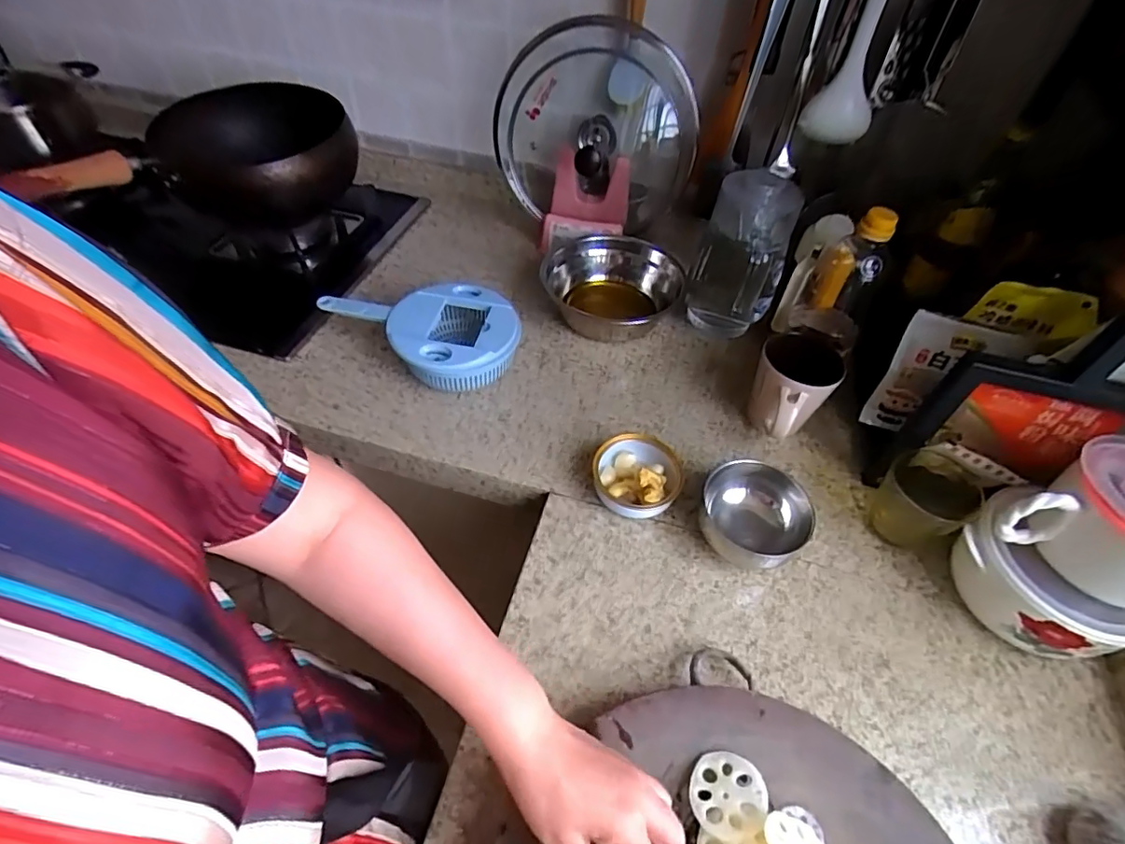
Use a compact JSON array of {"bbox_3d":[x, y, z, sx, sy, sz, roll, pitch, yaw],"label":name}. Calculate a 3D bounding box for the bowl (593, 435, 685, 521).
[{"bbox_3d":[0.084,0.061,0.621,0.097,0.049,0.104,2,50,-2],"label":"bowl"}]

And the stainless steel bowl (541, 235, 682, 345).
[{"bbox_3d":[0.071,-0.202,0.820,0.188,0.079,0.187,2,50,-2],"label":"stainless steel bowl"}]

